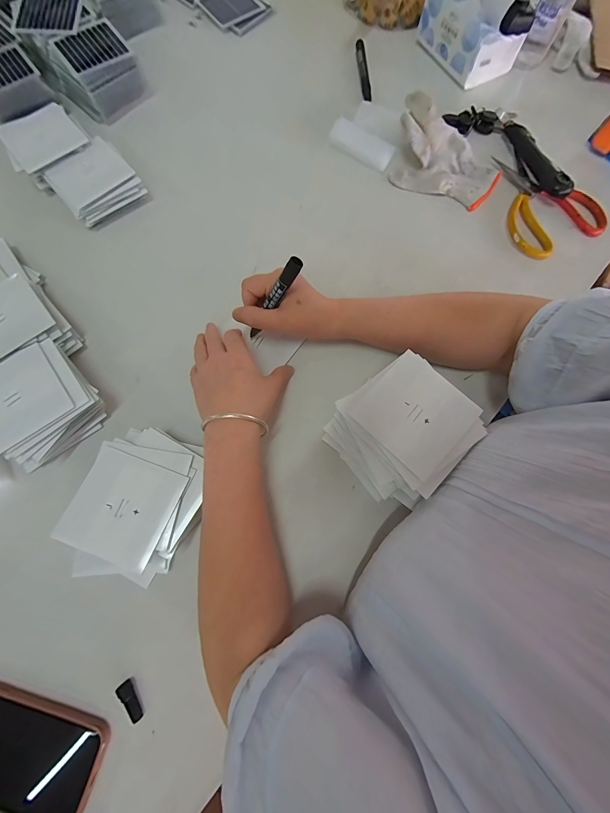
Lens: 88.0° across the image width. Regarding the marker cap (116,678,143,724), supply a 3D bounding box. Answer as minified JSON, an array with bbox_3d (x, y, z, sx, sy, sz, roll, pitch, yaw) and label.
[{"bbox_3d":[-0.166,0.280,0.300,0.008,0.012,0.035,-38,80,-10],"label":"marker cap"}]

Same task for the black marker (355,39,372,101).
[{"bbox_3d":[0.095,-0.535,0.505,0.012,0.016,0.135,-5,75,-2],"label":"black marker"}]

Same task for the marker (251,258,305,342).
[{"bbox_3d":[-0.036,-0.110,0.338,0.012,0.120,0.013,-14,73,-36],"label":"marker"}]

